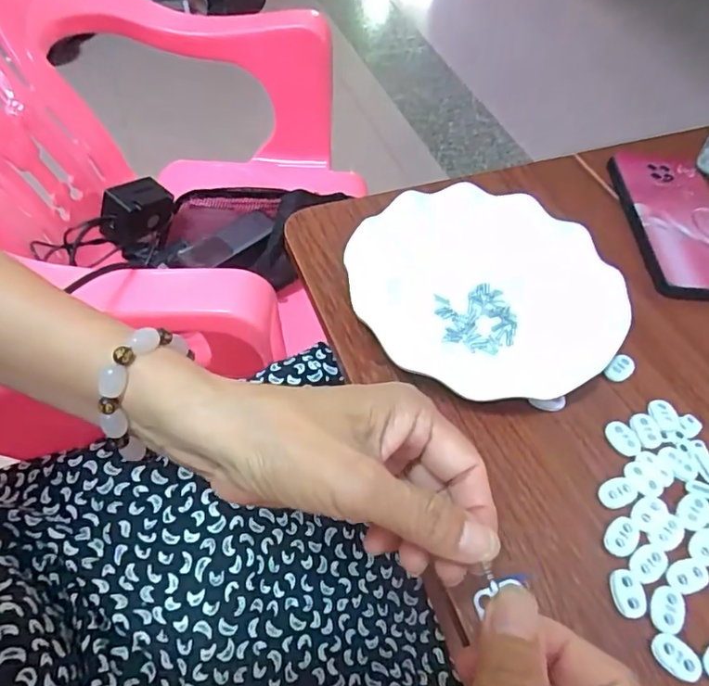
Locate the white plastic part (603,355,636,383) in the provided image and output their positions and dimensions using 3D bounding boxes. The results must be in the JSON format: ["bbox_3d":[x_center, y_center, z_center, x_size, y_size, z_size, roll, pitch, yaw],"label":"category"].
[{"bbox_3d":[0.179,0.017,0.356,0.024,0.008,0.015,-39,68,-23],"label":"white plastic part"}]

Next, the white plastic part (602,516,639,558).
[{"bbox_3d":[0.147,0.106,0.291,0.023,0.004,0.015,-38,68,-22],"label":"white plastic part"}]

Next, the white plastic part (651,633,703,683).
[{"bbox_3d":[0.157,0.154,0.259,0.023,0.004,0.016,32,62,15],"label":"white plastic part"}]

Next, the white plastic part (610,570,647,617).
[{"bbox_3d":[0.142,0.129,0.274,0.016,0.004,0.023,-3,59,-5],"label":"white plastic part"}]

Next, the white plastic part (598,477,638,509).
[{"bbox_3d":[0.152,0.087,0.306,0.023,0.004,0.015,-18,62,-13],"label":"white plastic part"}]

